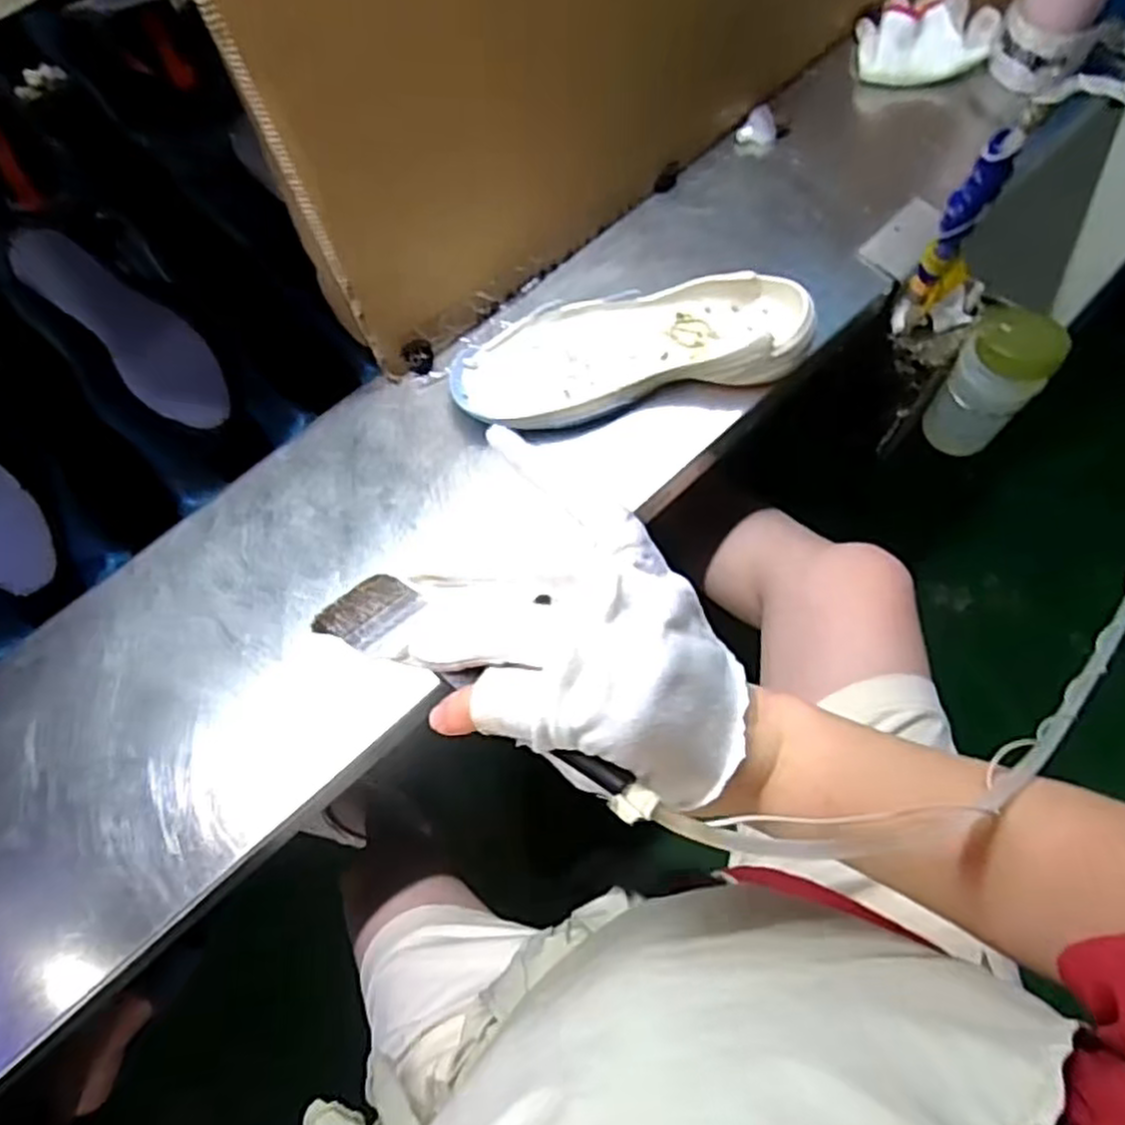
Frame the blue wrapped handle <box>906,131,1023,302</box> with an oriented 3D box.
[{"bbox_3d":[0.305,-0.257,0.568,0.039,0.153,0.026,33,71,14],"label":"blue wrapped handle"}]

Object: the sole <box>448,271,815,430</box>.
[{"bbox_3d":[0.051,-0.170,0.604,0.281,0.051,0.102,-10,67,-3],"label":"sole"}]

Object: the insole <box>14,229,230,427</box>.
[{"bbox_3d":[-0.387,-0.209,0.666,0.219,0.031,0.069,42,73,-3],"label":"insole"}]

